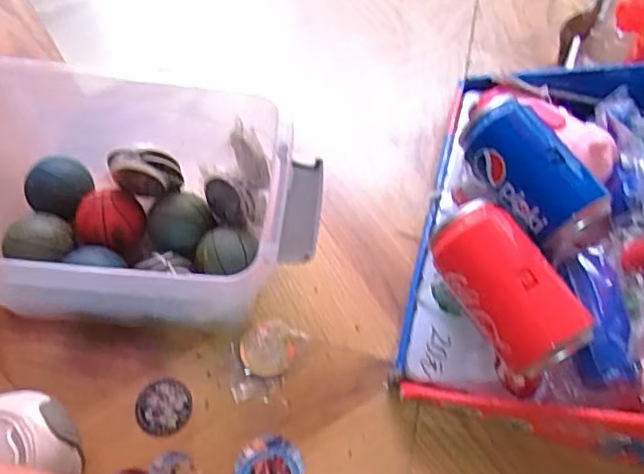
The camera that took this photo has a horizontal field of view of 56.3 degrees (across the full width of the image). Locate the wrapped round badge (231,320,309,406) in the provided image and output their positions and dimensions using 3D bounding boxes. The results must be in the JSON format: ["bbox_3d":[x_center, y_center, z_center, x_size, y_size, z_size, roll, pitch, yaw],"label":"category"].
[{"bbox_3d":[-0.048,0.106,0.517,0.058,0.018,0.070,8,60,0],"label":"wrapped round badge"}]

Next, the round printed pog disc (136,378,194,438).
[{"bbox_3d":[-0.130,0.140,0.494,0.044,0.004,0.043,2,60,-3],"label":"round printed pog disc"}]

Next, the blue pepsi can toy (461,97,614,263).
[{"bbox_3d":[0.165,-0.051,0.471,0.060,0.055,0.127,-28,67,-18],"label":"blue pepsi can toy"}]

